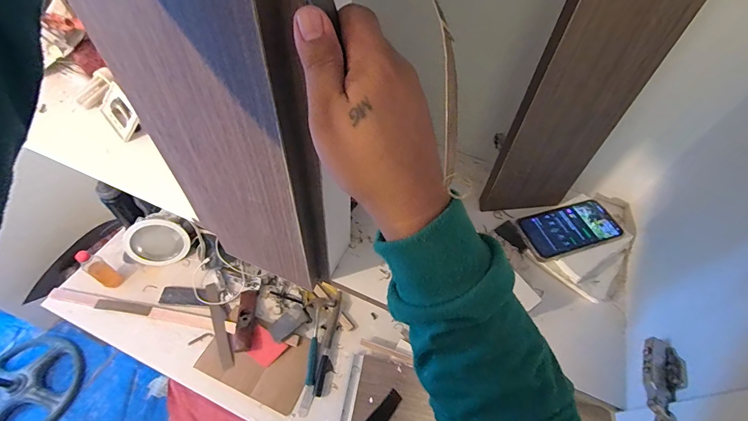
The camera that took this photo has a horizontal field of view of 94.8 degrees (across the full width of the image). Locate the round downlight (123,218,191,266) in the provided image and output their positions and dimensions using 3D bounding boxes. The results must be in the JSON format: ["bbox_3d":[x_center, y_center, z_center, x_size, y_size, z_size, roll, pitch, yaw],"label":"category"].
[{"bbox_3d":[-0.722,0.110,1.147,0.185,0.156,0.039,-2,16,-20],"label":"round downlight"}]

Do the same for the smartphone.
[{"bbox_3d":[0.323,0.029,0.567,0.162,0.011,0.081,-15,57,-14],"label":"smartphone"}]

